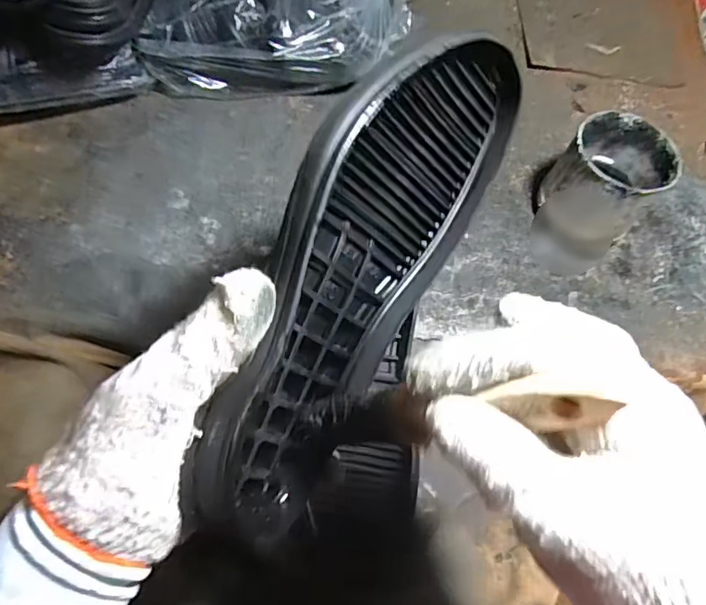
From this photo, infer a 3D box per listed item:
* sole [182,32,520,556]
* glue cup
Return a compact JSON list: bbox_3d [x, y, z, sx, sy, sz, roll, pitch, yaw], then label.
[{"bbox_3d":[0.001,-0.018,0.266,0.035,0.106,0.276,20,76,39],"label":"sole"},{"bbox_3d":[0.225,-0.109,0.481,0.086,0.089,0.098,38,66,15],"label":"glue cup"}]

